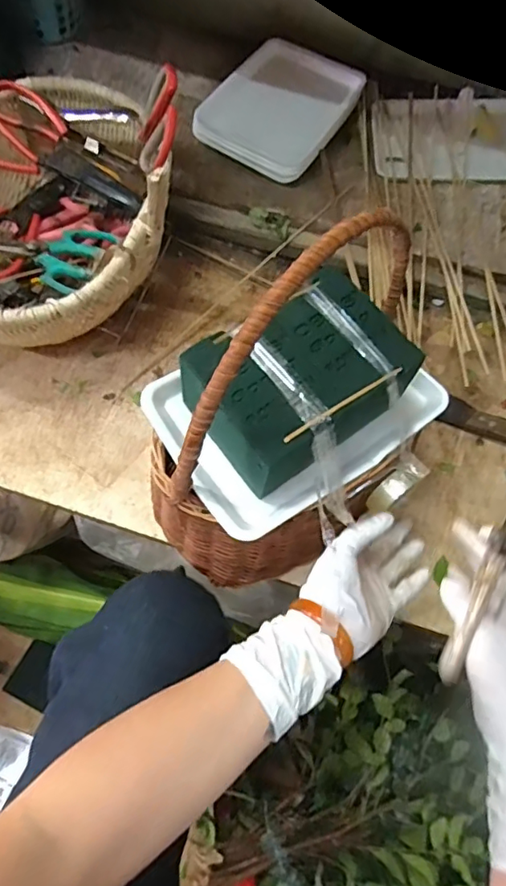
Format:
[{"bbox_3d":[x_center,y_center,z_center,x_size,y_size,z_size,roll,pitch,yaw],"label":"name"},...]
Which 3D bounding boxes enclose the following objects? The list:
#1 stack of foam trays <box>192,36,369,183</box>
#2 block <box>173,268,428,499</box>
[{"bbox_3d":[0.038,-0.473,0.765,0.169,0.027,0.230,28,67,1],"label":"stack of foam trays"},{"bbox_3d":[0.037,-0.043,0.427,0.167,0.071,0.115,-37,72,-16],"label":"block"}]

